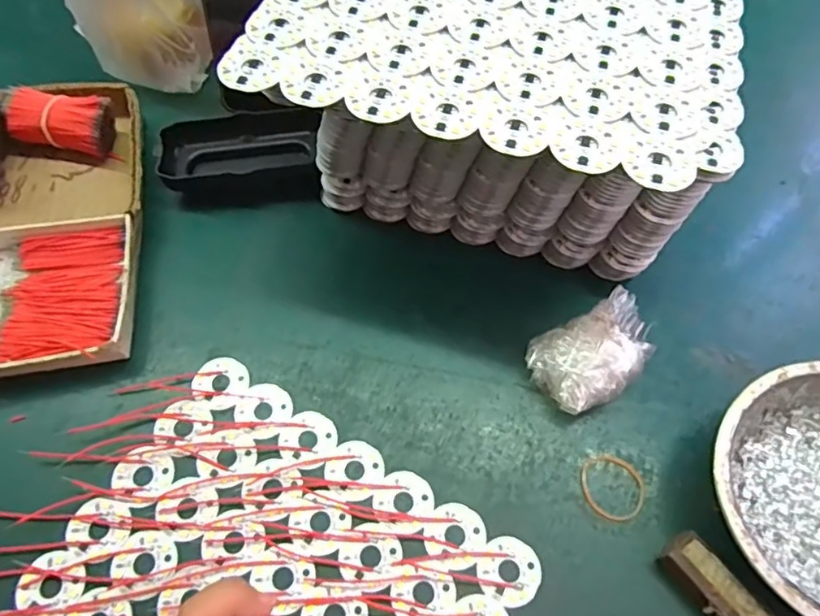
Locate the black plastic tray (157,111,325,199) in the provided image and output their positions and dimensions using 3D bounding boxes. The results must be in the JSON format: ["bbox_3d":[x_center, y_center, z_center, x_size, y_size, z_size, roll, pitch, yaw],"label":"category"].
[{"bbox_3d":[-0.113,-0.102,0.395,0.103,0.021,0.061,-5,62,-5],"label":"black plastic tray"}]

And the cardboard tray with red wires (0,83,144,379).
[{"bbox_3d":[-0.266,-0.055,0.358,0.189,0.040,0.208,-7,62,-6],"label":"cardboard tray with red wires"}]

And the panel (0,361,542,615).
[{"bbox_3d":[-0.077,0.152,0.269,0.208,0.009,0.203,30,65,13],"label":"panel"}]

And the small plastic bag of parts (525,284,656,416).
[{"bbox_3d":[0.106,0.024,0.326,0.076,0.039,0.048,-27,66,-16],"label":"small plastic bag of parts"}]

